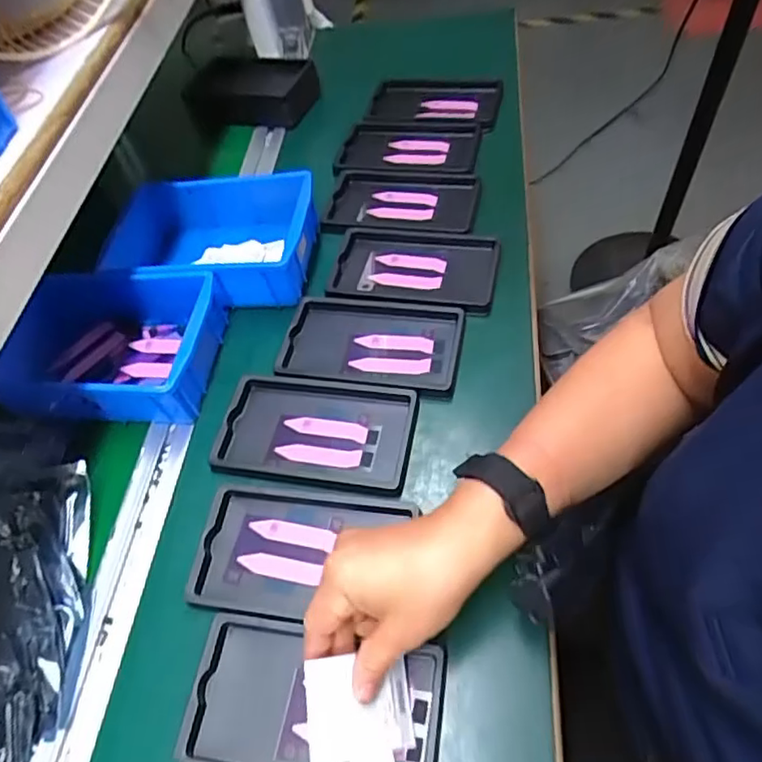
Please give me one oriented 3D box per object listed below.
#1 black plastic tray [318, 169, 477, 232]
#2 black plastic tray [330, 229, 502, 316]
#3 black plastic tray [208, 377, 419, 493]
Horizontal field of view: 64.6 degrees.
[{"bbox_3d":[0.024,-0.202,0.668,0.162,0.017,0.106,8,56,10],"label":"black plastic tray"},{"bbox_3d":[0.033,-0.113,0.603,0.161,0.019,0.101,9,57,11],"label":"black plastic tray"},{"bbox_3d":[-0.055,0.041,0.504,0.161,0.014,0.097,7,56,10],"label":"black plastic tray"}]

